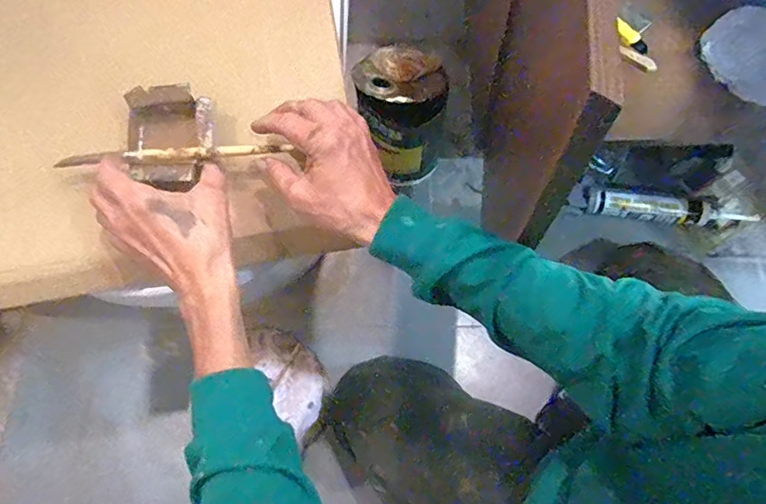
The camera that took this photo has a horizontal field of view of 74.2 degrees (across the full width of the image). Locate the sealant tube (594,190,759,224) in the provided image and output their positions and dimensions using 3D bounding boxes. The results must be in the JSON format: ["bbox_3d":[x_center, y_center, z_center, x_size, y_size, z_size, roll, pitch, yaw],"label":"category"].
[{"bbox_3d":[0.546,-0.081,0.954,0.312,0.041,0.053,3,70,3],"label":"sealant tube"}]

